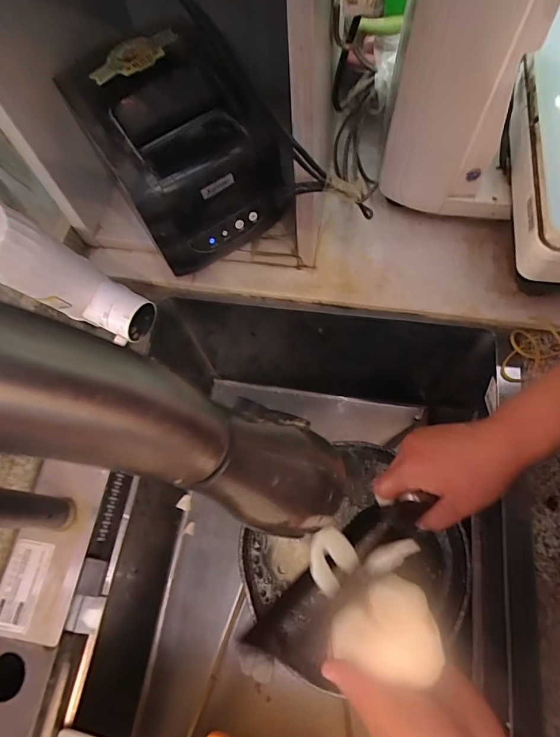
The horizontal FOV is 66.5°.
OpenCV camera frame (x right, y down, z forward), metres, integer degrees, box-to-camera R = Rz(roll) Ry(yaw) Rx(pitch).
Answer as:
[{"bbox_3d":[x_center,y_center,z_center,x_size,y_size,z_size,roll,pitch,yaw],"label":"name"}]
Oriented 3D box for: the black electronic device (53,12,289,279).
[{"bbox_3d":[-0.093,-0.202,0.411,0.142,0.129,0.160,-32,67,-8],"label":"black electronic device"}]

